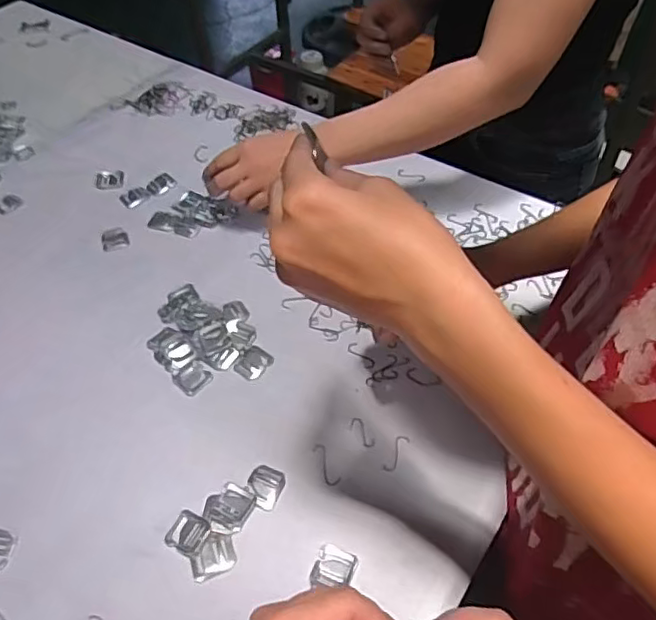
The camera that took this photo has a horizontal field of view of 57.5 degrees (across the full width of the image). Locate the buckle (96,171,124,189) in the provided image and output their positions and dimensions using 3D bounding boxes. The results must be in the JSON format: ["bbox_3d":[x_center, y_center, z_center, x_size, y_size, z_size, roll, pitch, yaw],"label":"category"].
[{"bbox_3d":[-0.289,-0.173,0.790,0.036,0.004,0.032,-8,51,-4],"label":"buckle"}]

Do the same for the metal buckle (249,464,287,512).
[{"bbox_3d":[-0.054,0.151,0.513,0.031,0.004,0.036,14,53,13],"label":"metal buckle"}]

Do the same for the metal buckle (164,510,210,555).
[{"bbox_3d":[-0.115,0.182,0.491,0.031,0.004,0.030,20,54,17],"label":"metal buckle"}]

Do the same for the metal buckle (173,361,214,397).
[{"bbox_3d":[-0.133,0.067,0.588,0.029,0.005,0.032,36,60,27],"label":"metal buckle"}]

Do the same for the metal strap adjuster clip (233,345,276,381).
[{"bbox_3d":[-0.075,0.053,0.598,0.030,0.004,0.035,29,57,23],"label":"metal strap adjuster clip"}]

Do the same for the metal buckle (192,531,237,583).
[{"bbox_3d":[-0.092,0.196,0.479,0.035,0.004,0.033,-15,52,-10],"label":"metal buckle"}]

